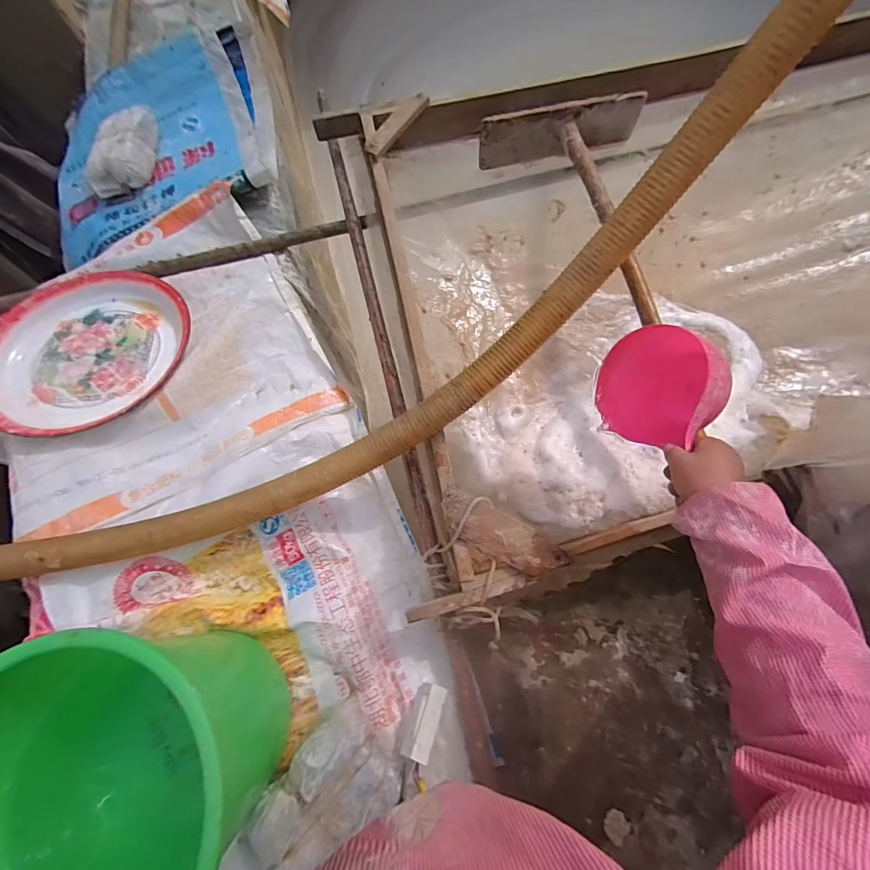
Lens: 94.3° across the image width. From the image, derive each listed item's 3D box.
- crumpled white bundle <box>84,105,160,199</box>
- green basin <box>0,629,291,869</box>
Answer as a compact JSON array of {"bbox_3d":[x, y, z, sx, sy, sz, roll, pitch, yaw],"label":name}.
[{"bbox_3d":[-0.702,-0.657,0.916,0.125,0.055,0.243,9,73,5],"label":"crumpled white bundle"},{"bbox_3d":[-0.330,0.372,0.461,0.305,0.264,0.294,-1,72,2],"label":"green basin"}]

